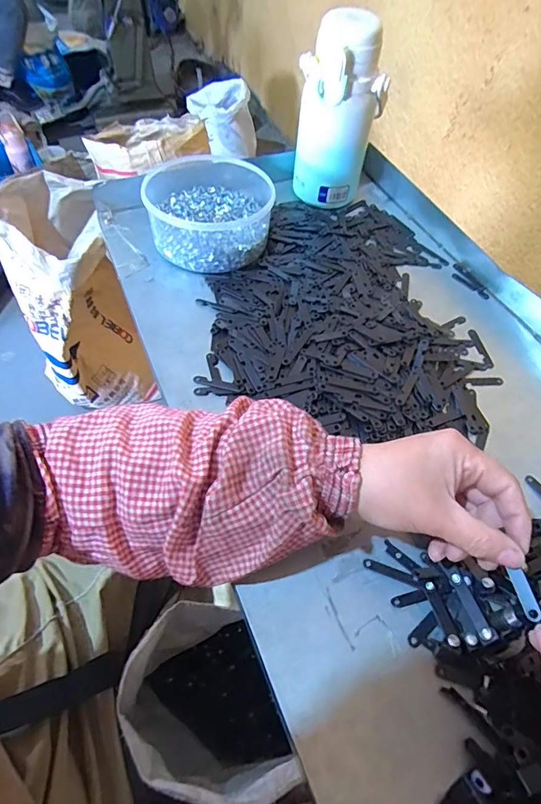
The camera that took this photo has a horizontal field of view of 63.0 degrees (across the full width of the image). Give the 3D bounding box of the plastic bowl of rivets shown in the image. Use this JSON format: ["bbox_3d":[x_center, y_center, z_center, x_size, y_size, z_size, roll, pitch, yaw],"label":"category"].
[{"bbox_3d":[-0.073,-0.237,0.544,0.143,0.060,0.170,1,54,-2],"label":"plastic bowl of rivets"}]

